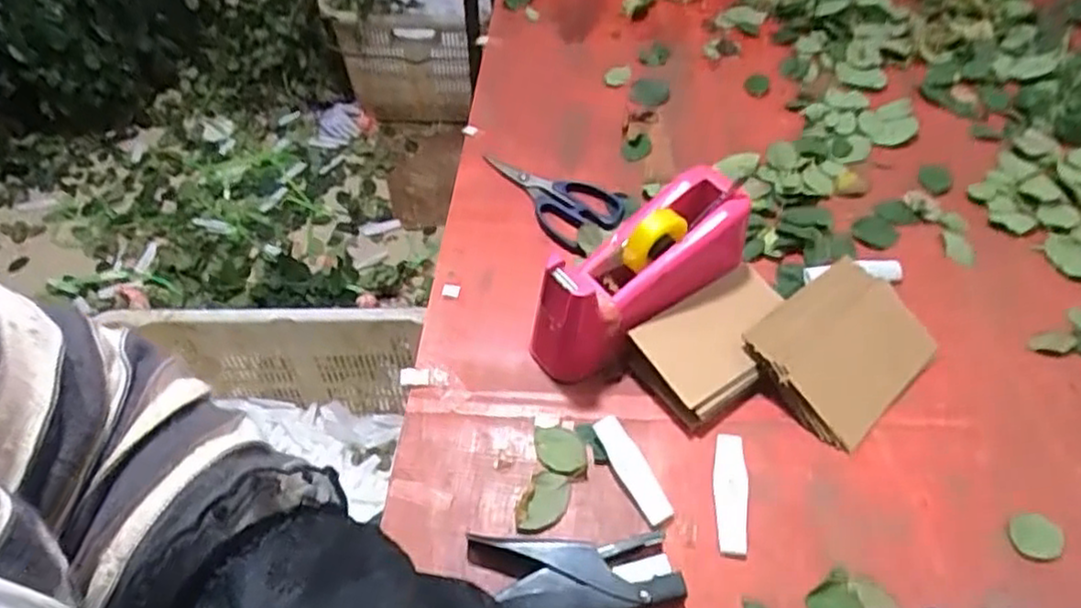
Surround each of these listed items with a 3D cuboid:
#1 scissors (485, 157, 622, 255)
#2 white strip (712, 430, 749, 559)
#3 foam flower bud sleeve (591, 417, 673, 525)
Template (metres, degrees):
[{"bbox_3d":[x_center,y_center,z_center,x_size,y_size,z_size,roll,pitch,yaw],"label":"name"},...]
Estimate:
[{"bbox_3d":[0.014,-0.116,0.732,0.078,0.022,0.151,-34,59,-23],"label":"scissors"},{"bbox_3d":[0.144,0.143,0.540,0.026,0.012,0.091,8,53,7],"label":"white strip"},{"bbox_3d":[0.072,0.127,0.553,0.025,0.011,0.088,-22,55,-16],"label":"foam flower bud sleeve"}]

